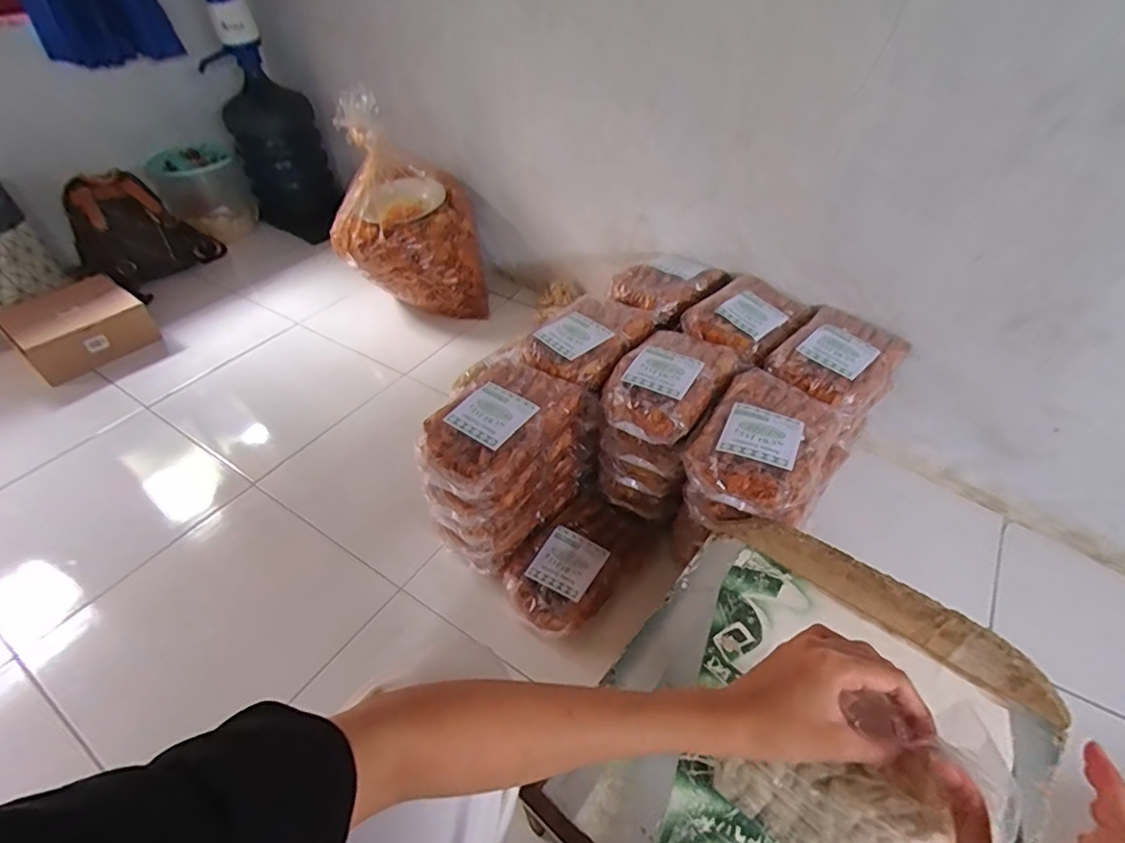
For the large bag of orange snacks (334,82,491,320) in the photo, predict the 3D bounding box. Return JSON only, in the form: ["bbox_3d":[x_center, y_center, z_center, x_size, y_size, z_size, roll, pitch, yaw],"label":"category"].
[{"bbox_3d":[-0.387,-0.506,1.377,0.353,0.433,0.248,-3,44,-2],"label":"large bag of orange snacks"}]

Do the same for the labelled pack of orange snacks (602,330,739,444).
[{"bbox_3d":[0.169,-0.070,0.860,0.149,0.045,0.238,24,49,24],"label":"labelled pack of orange snacks"}]

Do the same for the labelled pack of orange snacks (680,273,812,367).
[{"bbox_3d":[0.329,-0.190,0.973,0.157,0.039,0.216,30,52,29],"label":"labelled pack of orange snacks"}]

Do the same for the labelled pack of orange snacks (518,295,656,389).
[{"bbox_3d":[0.046,-0.147,0.935,0.158,0.045,0.234,21,48,22],"label":"labelled pack of orange snacks"}]

